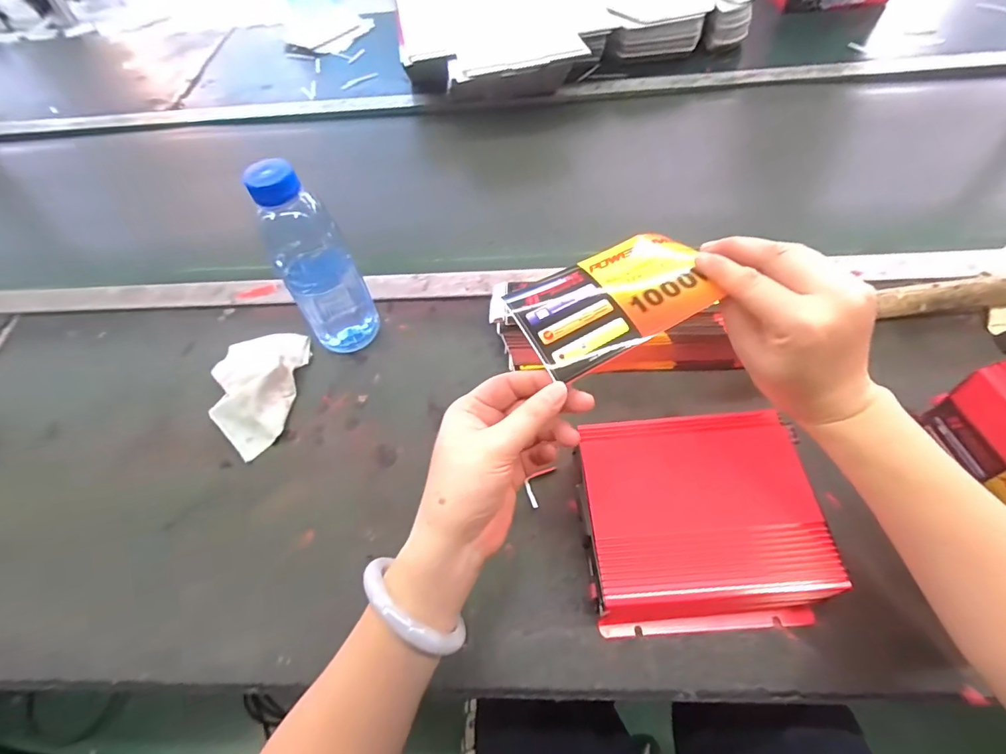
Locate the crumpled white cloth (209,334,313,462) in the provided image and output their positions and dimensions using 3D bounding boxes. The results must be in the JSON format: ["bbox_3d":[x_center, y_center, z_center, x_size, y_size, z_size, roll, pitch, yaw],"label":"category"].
[{"bbox_3d":[-0.274,0.013,0.527,0.096,0.019,0.147,4,57,7],"label":"crumpled white cloth"}]

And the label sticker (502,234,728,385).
[{"bbox_3d":[0.073,-0.054,0.324,0.126,0.010,0.080,-27,61,-5],"label":"label sticker"}]

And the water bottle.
[{"bbox_3d":[-0.185,-0.107,0.481,0.070,0.216,0.056,-28,59,-13],"label":"water bottle"}]

